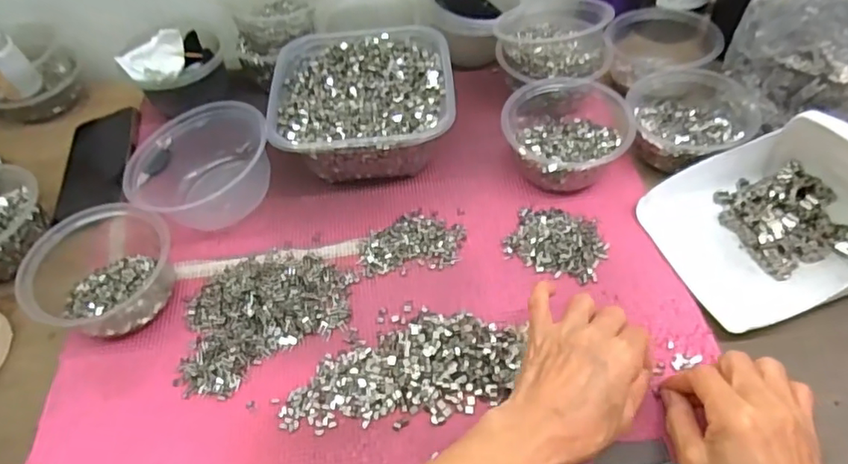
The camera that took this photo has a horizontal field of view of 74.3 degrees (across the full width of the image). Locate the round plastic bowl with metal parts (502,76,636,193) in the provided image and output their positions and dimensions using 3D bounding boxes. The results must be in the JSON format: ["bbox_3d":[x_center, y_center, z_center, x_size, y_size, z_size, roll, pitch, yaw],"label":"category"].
[{"bbox_3d":[0.134,-0.099,0.531,0.118,0.055,0.118,0,53,4],"label":"round plastic bowl with metal parts"}]

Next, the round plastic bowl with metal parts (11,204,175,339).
[{"bbox_3d":[-0.275,0.030,0.476,0.118,0.055,0.112,-2,52,3],"label":"round plastic bowl with metal parts"}]

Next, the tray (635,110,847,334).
[{"bbox_3d":[0.294,-0.018,0.454,0.177,0.084,0.156,-17,54,-9],"label":"tray"}]

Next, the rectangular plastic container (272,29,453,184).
[{"bbox_3d":[-0.060,-0.137,0.569,0.171,0.061,0.177,-6,57,1],"label":"rectangular plastic container"}]

